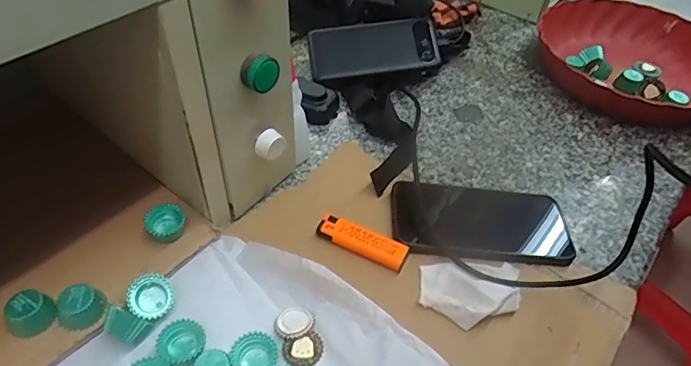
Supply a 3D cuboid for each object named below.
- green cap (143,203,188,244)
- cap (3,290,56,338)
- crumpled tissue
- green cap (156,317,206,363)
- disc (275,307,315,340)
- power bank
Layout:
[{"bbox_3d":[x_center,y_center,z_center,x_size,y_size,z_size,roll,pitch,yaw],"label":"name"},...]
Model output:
[{"bbox_3d":[-0.150,0.034,0.411,0.032,0.018,0.027,-17,50,-21],"label":"green cap"},{"bbox_3d":[-0.226,0.093,0.352,0.028,0.018,0.030,3,46,-3],"label":"cap"},{"bbox_3d":[0.105,0.085,0.400,0.086,0.020,0.060,-7,47,-13],"label":"crumpled tissue"},{"bbox_3d":[-0.117,0.114,0.351,0.031,0.014,0.029,3,46,-3],"label":"green cap"},{"bbox_3d":[-0.039,0.104,0.368,0.029,0.004,0.025,-28,55,-29],"label":"disc"},{"bbox_3d":[0.035,-0.163,0.595,0.153,0.015,0.070,-7,75,-3],"label":"power bank"}]

